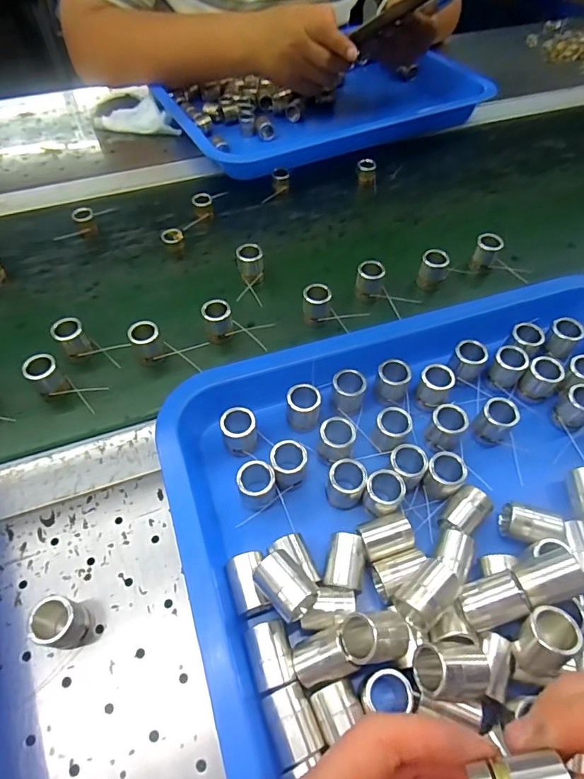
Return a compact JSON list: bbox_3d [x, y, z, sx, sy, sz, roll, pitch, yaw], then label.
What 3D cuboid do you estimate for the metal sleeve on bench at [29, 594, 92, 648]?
[{"bbox_3d":[-0.124,0.126,0.251,0.020,0.033,0.022,1,55,-1],"label":"metal sleeve on bench"}]

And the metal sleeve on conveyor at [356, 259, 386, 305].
[{"bbox_3d":[0.069,-0.096,0.415,0.022,0.030,0.020,9,56,5],"label":"metal sleeve on conveyor"}]

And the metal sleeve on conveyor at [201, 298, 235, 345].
[{"bbox_3d":[-0.060,-0.057,0.382,0.022,0.030,0.019,-12,56,-10],"label":"metal sleeve on conveyor"}]

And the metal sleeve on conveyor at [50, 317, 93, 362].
[{"bbox_3d":[-0.174,-0.039,0.369,0.021,0.028,0.023,-23,59,-17],"label":"metal sleeve on conveyor"}]

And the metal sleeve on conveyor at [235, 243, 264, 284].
[{"bbox_3d":[-0.038,-0.111,0.424,0.023,0.032,0.025,-4,55,-4],"label":"metal sleeve on conveyor"}]

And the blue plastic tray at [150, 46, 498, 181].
[{"bbox_3d":[0.039,-0.370,0.596,0.374,0.040,0.214,-23,59,-16],"label":"blue plastic tray"}]

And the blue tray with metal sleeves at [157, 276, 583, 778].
[{"bbox_3d":[0.128,0.072,0.291,0.379,0.042,0.304,-15,57,-11],"label":"blue tray with metal sleeves"}]

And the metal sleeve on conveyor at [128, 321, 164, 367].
[{"bbox_3d":[-0.115,-0.037,0.368,0.023,0.028,0.022,1,55,-1],"label":"metal sleeve on conveyor"}]

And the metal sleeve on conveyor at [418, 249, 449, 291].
[{"bbox_3d":[0.128,-0.109,0.423,0.021,0.031,0.017,29,59,17],"label":"metal sleeve on conveyor"}]

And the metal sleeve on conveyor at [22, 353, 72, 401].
[{"bbox_3d":[-0.183,-0.011,0.345,0.021,0.026,0.021,-35,63,-22],"label":"metal sleeve on conveyor"}]

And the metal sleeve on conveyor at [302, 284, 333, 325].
[{"bbox_3d":[0.022,-0.071,0.397,0.023,0.033,0.019,4,55,2],"label":"metal sleeve on conveyor"}]

